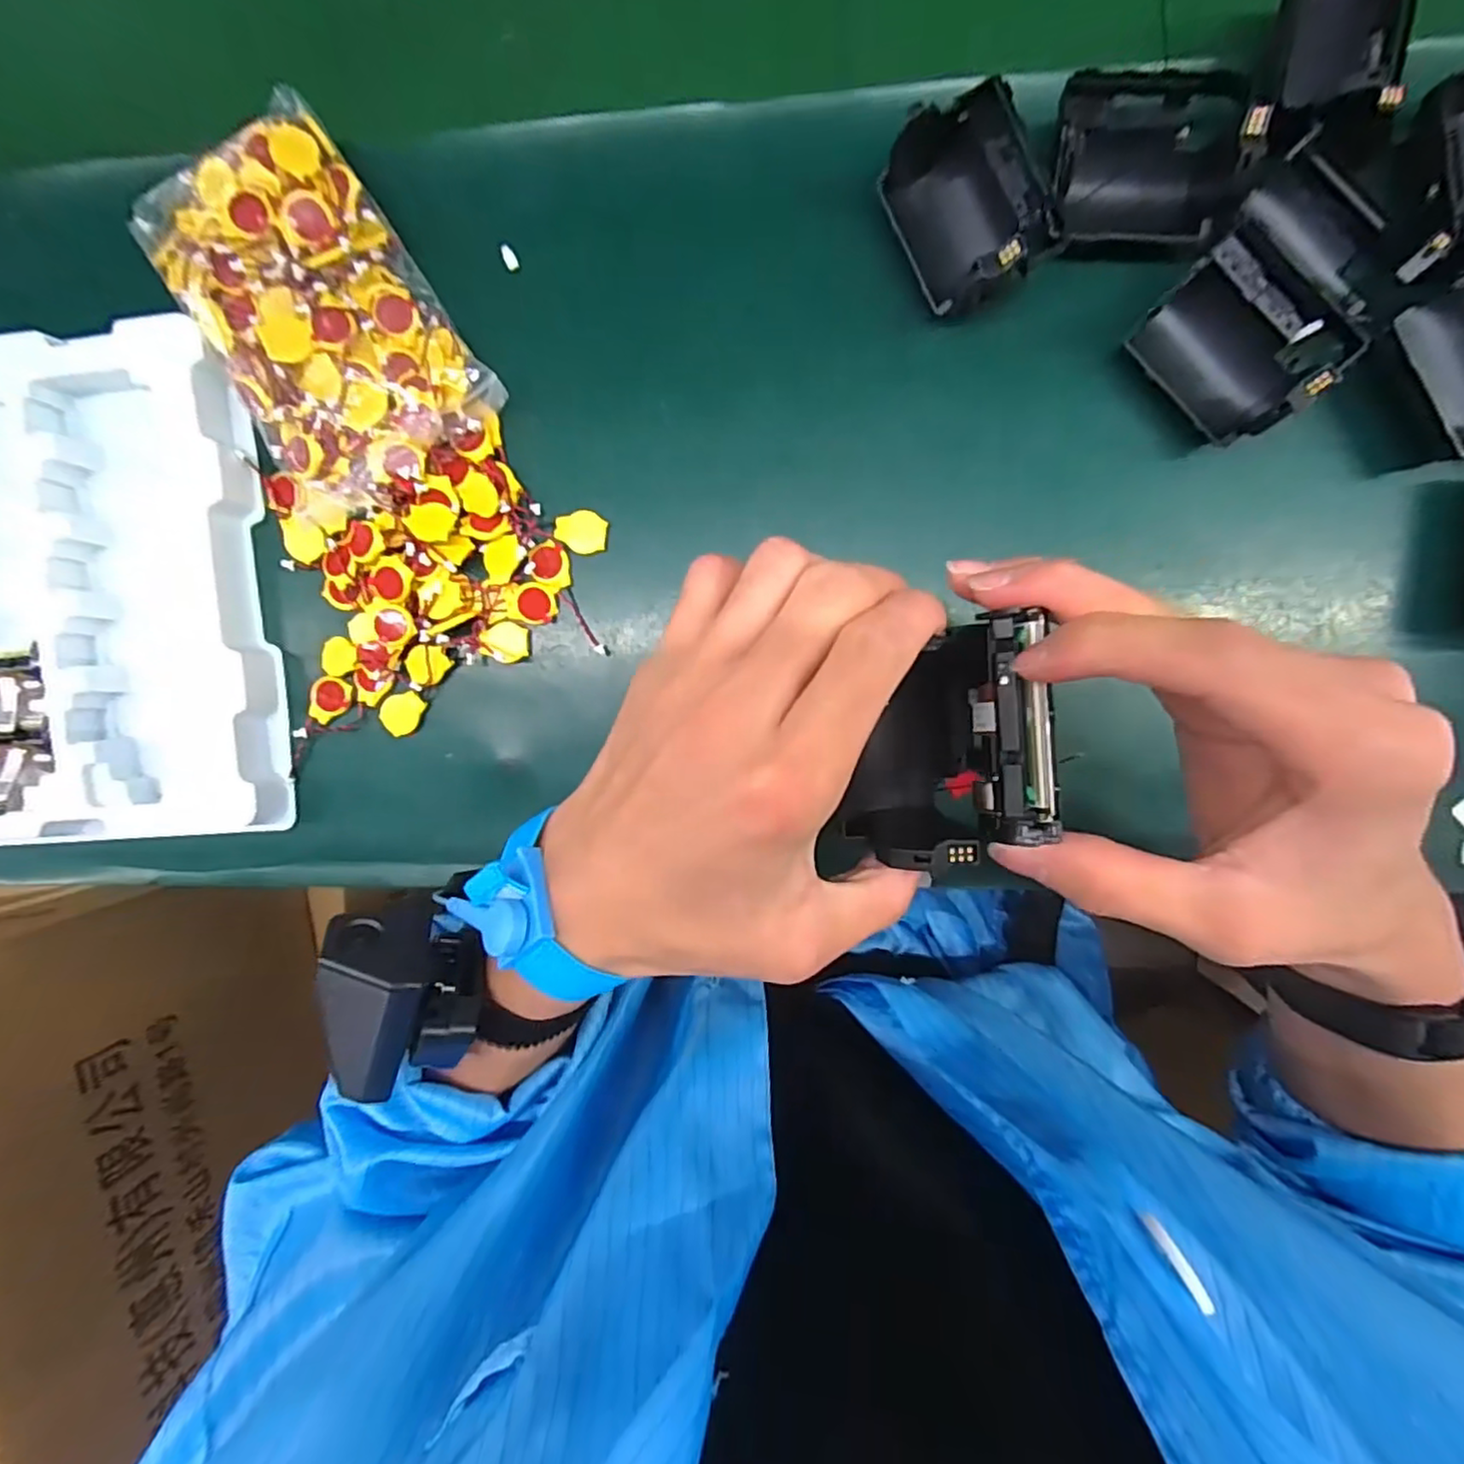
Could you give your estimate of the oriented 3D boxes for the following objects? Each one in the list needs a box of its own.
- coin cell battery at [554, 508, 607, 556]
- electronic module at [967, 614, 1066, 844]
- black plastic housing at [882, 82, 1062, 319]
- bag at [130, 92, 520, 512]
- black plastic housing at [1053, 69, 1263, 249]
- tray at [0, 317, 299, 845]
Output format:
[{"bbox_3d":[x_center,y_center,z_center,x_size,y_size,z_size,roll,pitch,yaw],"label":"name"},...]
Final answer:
[{"bbox_3d":[-0.073,-0.096,0.316,0.025,0.004,0.020,9,96,4],"label":"coin cell battery"},{"bbox_3d":[0.083,-0.002,0.194,0.018,0.019,0.065,-3,90,5],"label":"electronic module"},{"bbox_3d":[0.100,-0.220,0.274,0.054,0.037,0.073,-25,92,6],"label":"black plastic housing"},{"bbox_3d":[-0.189,-0.189,0.304,0.101,0.035,0.163,-35,91,7],"label":"bag"},{"bbox_3d":[0.168,-0.231,0.268,0.072,0.034,0.058,6,95,4],"label":"black plastic housing"},{"bbox_3d":[-0.447,-0.060,0.339,0.425,0.028,0.249,-3,95,5],"label":"tray"}]

